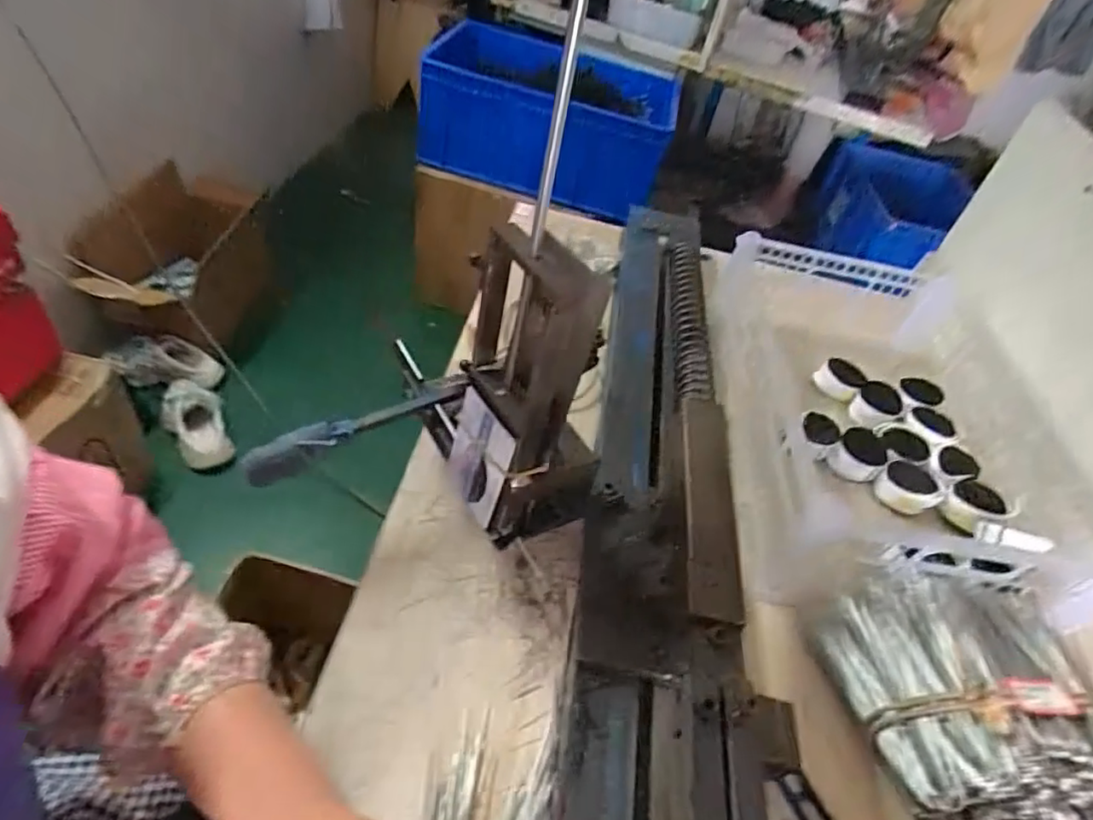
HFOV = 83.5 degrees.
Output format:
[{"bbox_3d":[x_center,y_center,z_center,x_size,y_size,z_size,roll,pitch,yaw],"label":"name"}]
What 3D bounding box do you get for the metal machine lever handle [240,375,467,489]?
[{"bbox_3d":[-0.138,0.009,0.452,0.166,0.029,0.031,-21,55,-31],"label":"metal machine lever handle"}]

